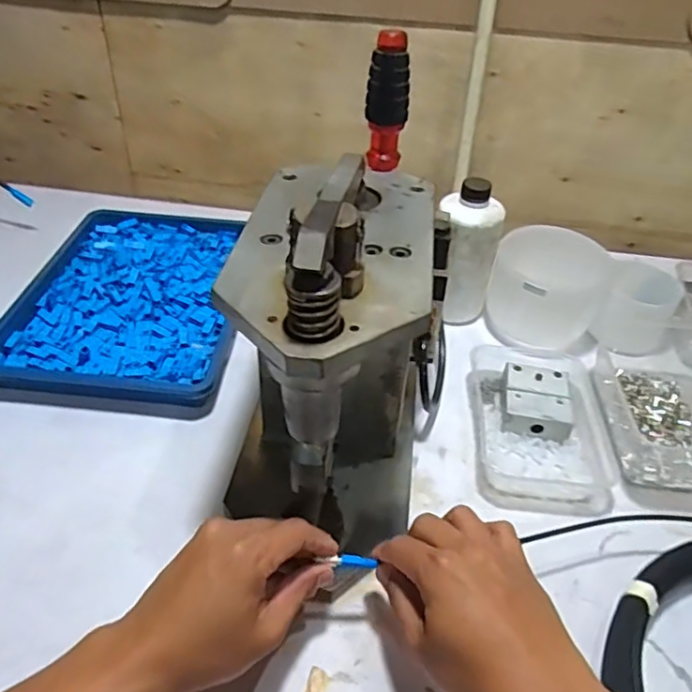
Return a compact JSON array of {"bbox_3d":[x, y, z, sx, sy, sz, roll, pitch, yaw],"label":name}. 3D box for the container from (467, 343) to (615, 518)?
[{"bbox_3d":[0.187,0.070,0.566,0.123,0.038,0.185,5,40,2],"label":"container"}]

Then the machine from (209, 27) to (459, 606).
[{"bbox_3d":[0.002,-0.016,0.463,0.157,0.290,0.288,11,40,9],"label":"machine"}]

